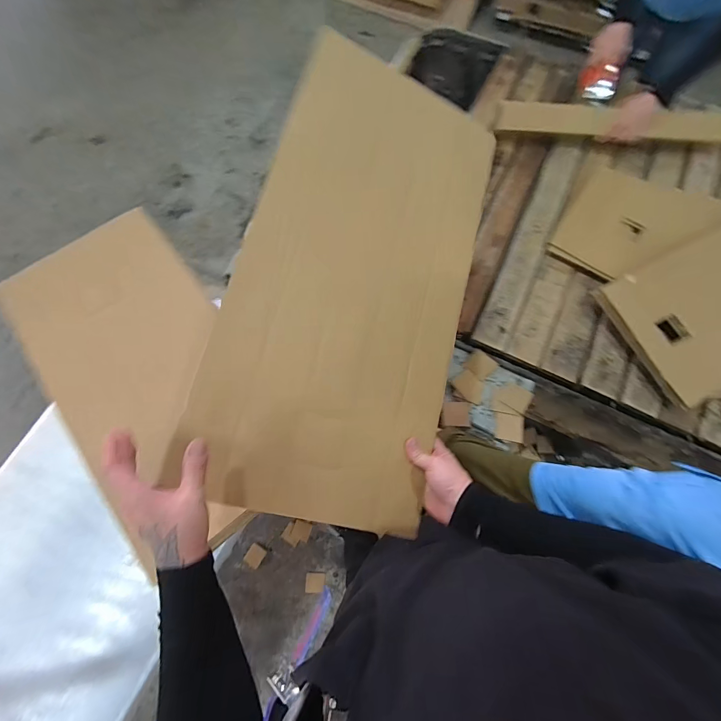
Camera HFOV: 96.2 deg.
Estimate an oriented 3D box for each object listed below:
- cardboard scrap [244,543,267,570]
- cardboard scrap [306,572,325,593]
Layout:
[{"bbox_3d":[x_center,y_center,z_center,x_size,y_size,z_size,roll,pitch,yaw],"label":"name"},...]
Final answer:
[{"bbox_3d":[-0.402,0.746,1.234,0.063,0.004,0.067,33,67,6],"label":"cardboard scrap"},{"bbox_3d":[-0.169,0.836,1.216,0.070,0.008,0.063,1,74,1],"label":"cardboard scrap"}]

